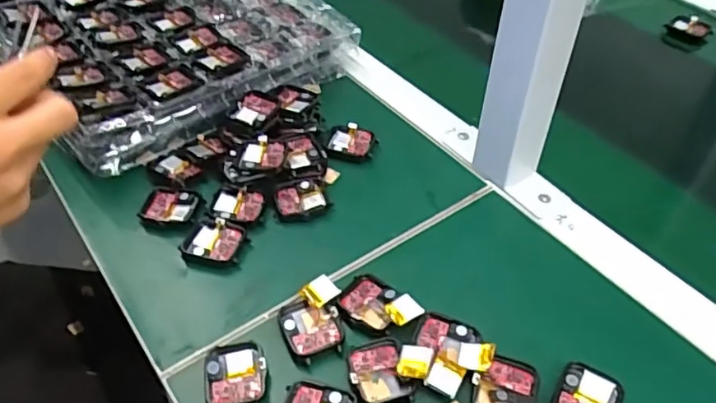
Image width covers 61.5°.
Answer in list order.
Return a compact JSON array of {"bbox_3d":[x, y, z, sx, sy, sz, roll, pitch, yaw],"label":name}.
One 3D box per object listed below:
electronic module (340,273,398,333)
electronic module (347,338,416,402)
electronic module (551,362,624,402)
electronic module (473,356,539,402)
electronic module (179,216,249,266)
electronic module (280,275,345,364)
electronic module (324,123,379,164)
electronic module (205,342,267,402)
[{"bbox_3d":[0.009,0.071,0.418,0.038,0.011,0.037,25,50,22],"label":"electronic module"},{"bbox_3d":[0.013,0.108,0.383,0.035,0.007,0.040,-11,46,-12],"label":"electronic module"},{"bbox_3d":[0.141,0.121,0.367,0.038,0.006,0.044,23,49,21],"label":"electronic module"},{"bbox_3d":[0.092,0.117,0.375,0.038,0.009,0.039,13,46,11],"label":"electronic module"},{"bbox_3d":[-0.109,0.031,0.461,0.044,0.009,0.039,13,46,12],"label":"electronic module"},{"bbox_3d":[-0.031,0.078,0.408,0.040,0.012,0.055,-3,45,-5],"label":"electronic module"},{"bbox_3d":[-0.005,-0.054,0.545,0.044,0.012,0.039,7,45,6],"label":"electronic module"},{"bbox_3d":[-0.077,0.109,0.380,0.037,0.006,0.044,-8,46,-9],"label":"electronic module"}]

